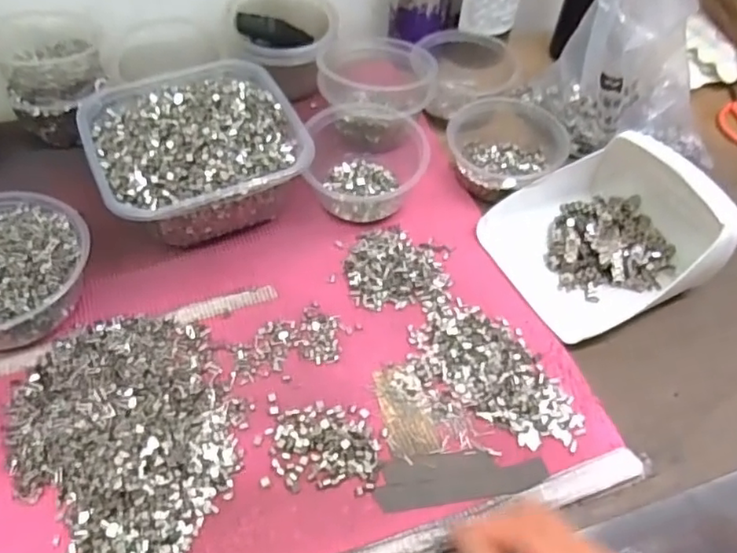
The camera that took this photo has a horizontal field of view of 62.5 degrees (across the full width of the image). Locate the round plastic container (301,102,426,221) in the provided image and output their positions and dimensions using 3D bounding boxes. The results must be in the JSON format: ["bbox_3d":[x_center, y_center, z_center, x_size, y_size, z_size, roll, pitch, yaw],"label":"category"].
[{"bbox_3d":[-0.002,-0.114,0.570,0.105,0.064,0.110,2,55,-3],"label":"round plastic container"}]

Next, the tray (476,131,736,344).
[{"bbox_3d":[0.209,-0.047,0.525,0.177,0.077,0.154,-21,58,-17],"label":"tray"}]

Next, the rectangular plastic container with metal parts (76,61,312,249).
[{"bbox_3d":[-0.156,-0.116,0.555,0.175,0.078,0.178,-20,58,-17],"label":"rectangular plastic container with metal parts"}]

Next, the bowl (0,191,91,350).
[{"bbox_3d":[-0.290,-0.005,0.475,0.134,0.056,0.125,2,55,-3],"label":"bowl"}]

